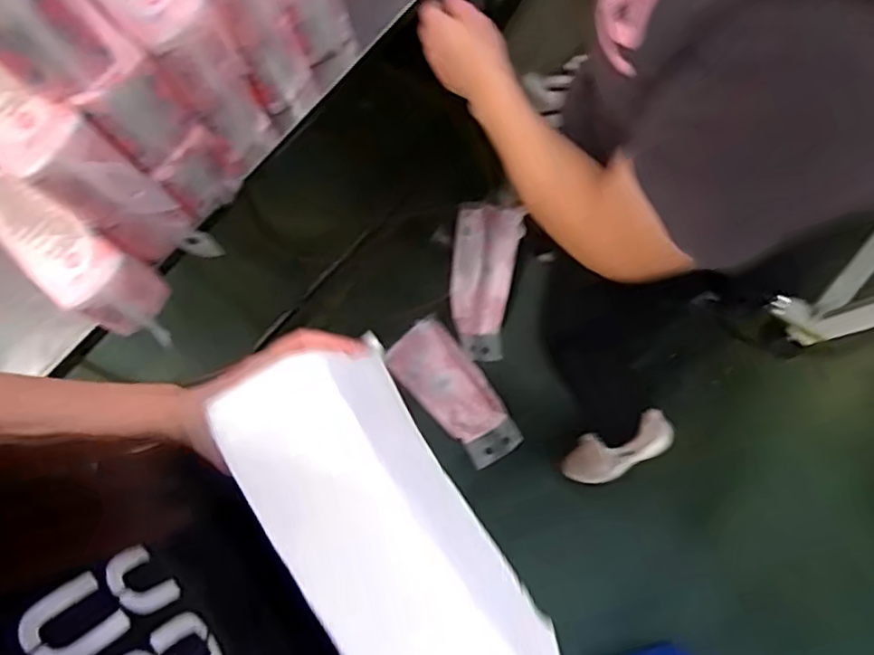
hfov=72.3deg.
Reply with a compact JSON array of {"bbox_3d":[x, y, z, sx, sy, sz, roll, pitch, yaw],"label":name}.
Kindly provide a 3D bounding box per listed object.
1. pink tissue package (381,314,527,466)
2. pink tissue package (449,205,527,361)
[{"bbox_3d":[0.041,0.153,1.358,0.159,0.066,0.344,-38,80,-6],"label":"pink tissue package"},{"bbox_3d":[0.110,-0.104,1.408,0.149,0.043,0.351,5,95,2],"label":"pink tissue package"}]

